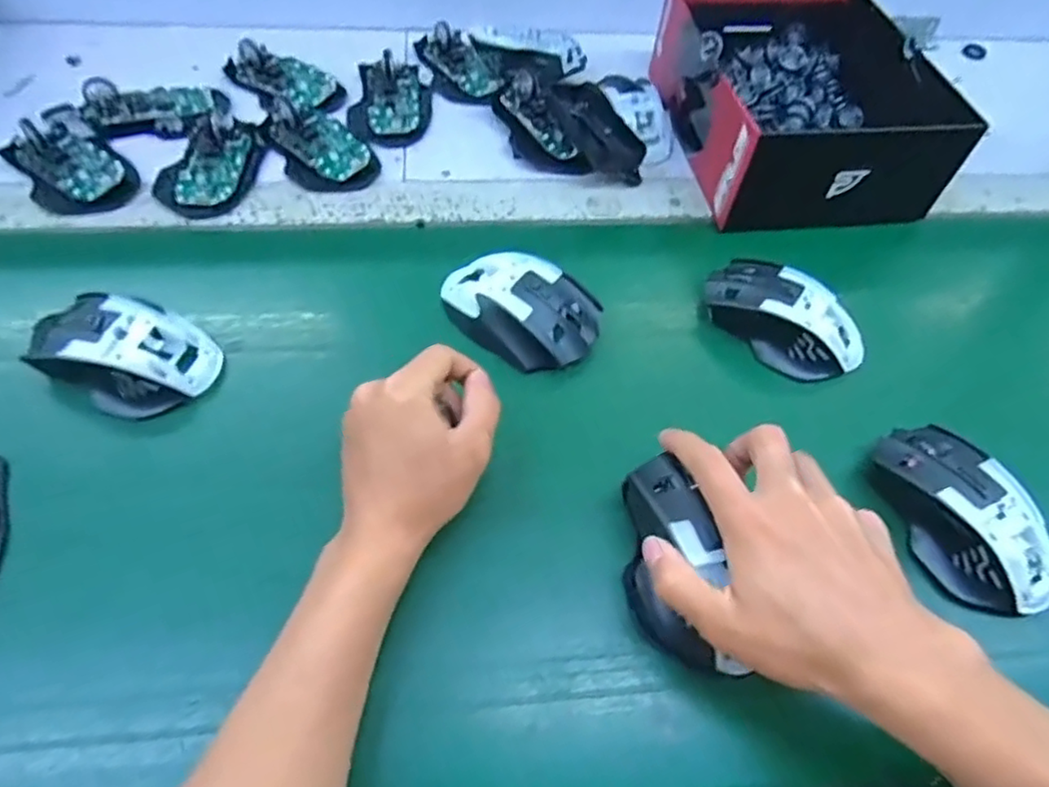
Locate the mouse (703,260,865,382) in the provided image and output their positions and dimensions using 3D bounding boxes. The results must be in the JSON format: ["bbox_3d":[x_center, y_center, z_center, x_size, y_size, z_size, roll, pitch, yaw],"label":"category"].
[{"bbox_3d":[0.184,-0.055,0.454,0.113,0.037,0.059,38,60,19],"label":"mouse"}]

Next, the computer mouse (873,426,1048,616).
[{"bbox_3d":[0.257,0.069,0.371,0.061,0.036,0.113,-15,58,-16],"label":"computer mouse"}]

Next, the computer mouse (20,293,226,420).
[{"bbox_3d":[-0.255,-0.027,0.404,0.111,0.040,0.066,19,55,7],"label":"computer mouse"}]

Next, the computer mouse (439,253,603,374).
[{"bbox_3d":[-0.005,-0.060,0.444,0.113,0.037,0.067,27,57,12],"label":"computer mouse"}]

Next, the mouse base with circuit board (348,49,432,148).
[{"bbox_3d":[-0.122,-0.269,0.577,0.072,0.023,0.110,-4,56,-9],"label":"mouse base with circuit board"}]

